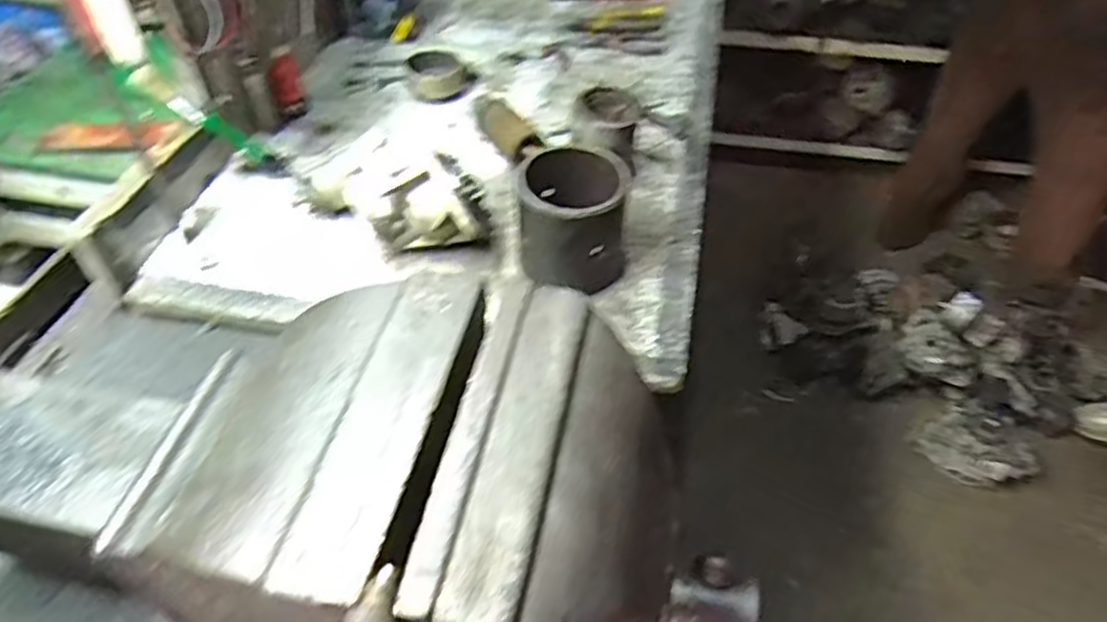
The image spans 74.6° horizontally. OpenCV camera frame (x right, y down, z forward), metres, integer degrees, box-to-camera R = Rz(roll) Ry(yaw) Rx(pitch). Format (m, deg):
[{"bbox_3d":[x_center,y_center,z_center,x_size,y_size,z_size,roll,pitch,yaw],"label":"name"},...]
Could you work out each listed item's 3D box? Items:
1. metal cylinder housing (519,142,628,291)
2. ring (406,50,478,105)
[{"bbox_3d":[0.021,-0.094,0.747,0.101,0.127,0.091,5,47,4],"label":"metal cylinder housing"},{"bbox_3d":[-0.153,-0.321,0.990,0.089,0.040,0.076,-4,47,-4],"label":"ring"}]

